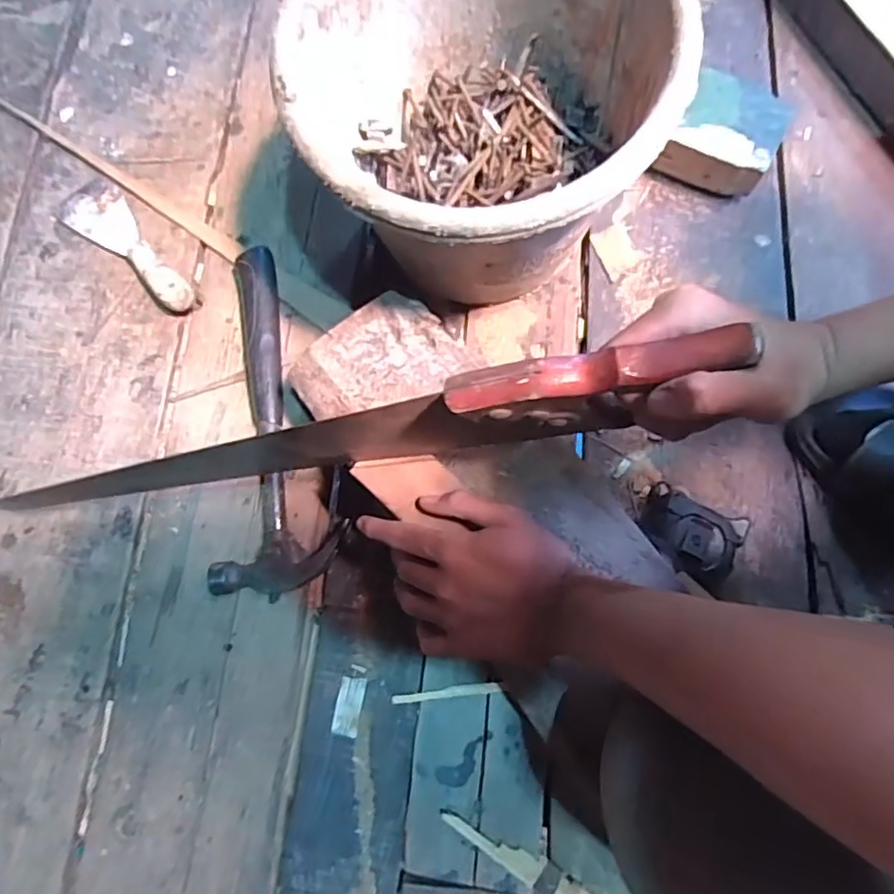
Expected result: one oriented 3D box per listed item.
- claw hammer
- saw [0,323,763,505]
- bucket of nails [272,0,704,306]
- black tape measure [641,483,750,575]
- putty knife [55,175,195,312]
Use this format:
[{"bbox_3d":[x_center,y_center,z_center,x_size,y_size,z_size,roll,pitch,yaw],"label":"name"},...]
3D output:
[{"bbox_3d":[-0.148,-0.030,0.540,0.109,0.034,0.315,-2,77,1],"label":"claw hammer"},{"bbox_3d":[-0.082,0.004,0.386,0.497,0.084,0.032,-10,76,22],"label":"saw"},{"bbox_3d":[0.025,-0.249,0.488,0.264,0.212,0.272,0,75,0],"label":"bucket of nails"},{"bbox_3d":[0.198,0.072,0.493,0.071,0.042,0.061,35,80,9],"label":"black tape measure"},{"bbox_3d":[-0.314,-0.198,0.583,0.060,0.023,0.192,-43,79,-8],"label":"putty knife"}]

